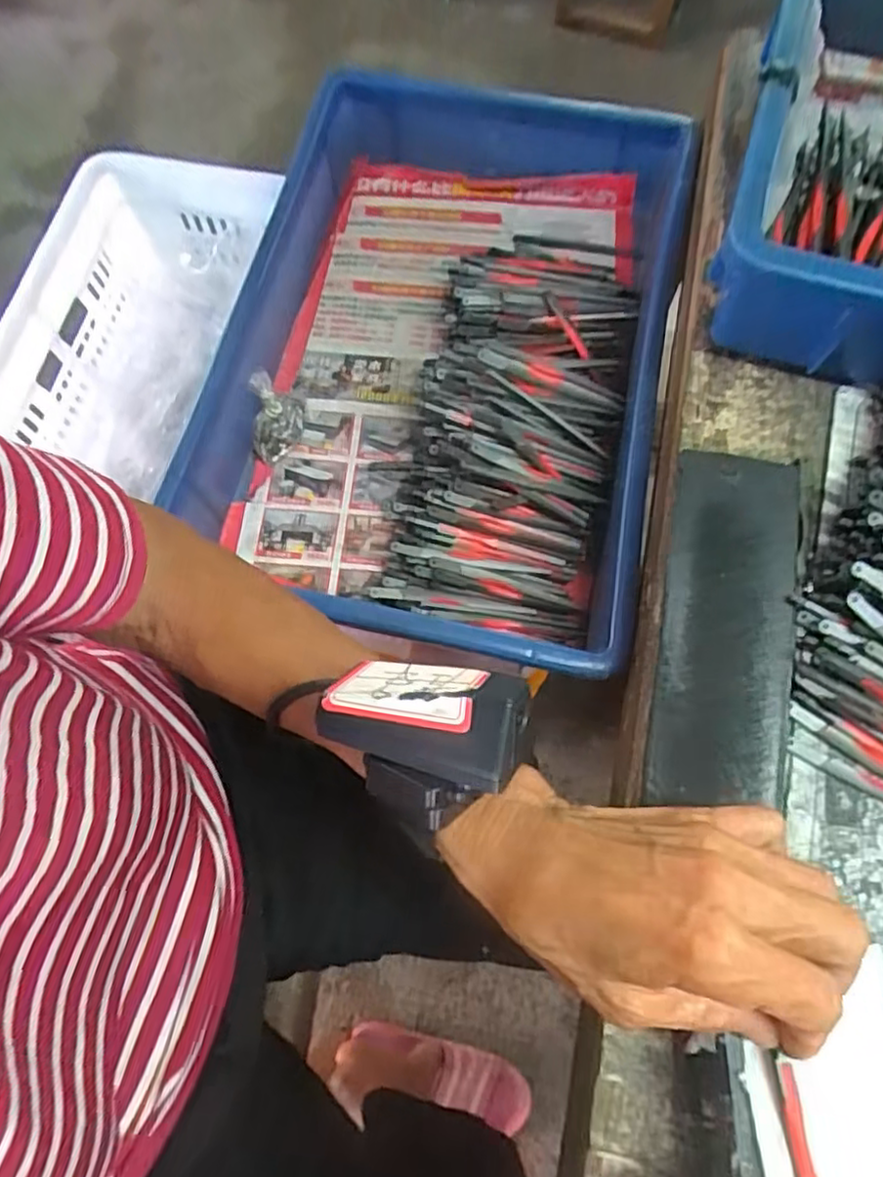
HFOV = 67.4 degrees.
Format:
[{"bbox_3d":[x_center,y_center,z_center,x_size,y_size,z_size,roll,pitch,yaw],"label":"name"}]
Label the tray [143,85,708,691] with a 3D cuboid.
[{"bbox_3d":[0.004,-0.179,0.459,0.282,0.085,0.369,13,72,4],"label":"tray"}]

